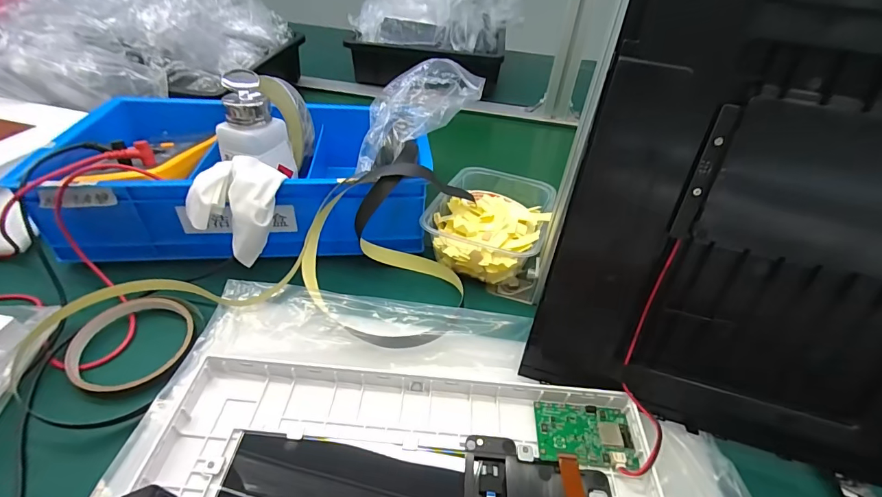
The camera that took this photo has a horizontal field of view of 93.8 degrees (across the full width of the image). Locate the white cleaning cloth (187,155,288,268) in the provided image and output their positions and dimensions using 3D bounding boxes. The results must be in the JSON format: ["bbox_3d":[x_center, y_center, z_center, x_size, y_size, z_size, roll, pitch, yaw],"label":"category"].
[{"bbox_3d":[-0.172,-0.031,0.357,0.068,0.080,0.066,16,43,12],"label":"white cleaning cloth"}]

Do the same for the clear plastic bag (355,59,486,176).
[{"bbox_3d":[-0.030,-0.145,0.436,0.080,0.033,0.167,26,61,22],"label":"clear plastic bag"}]

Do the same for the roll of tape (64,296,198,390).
[{"bbox_3d":[-0.242,0.072,0.321,0.089,0.012,0.082,3,42,-3],"label":"roll of tape"}]

